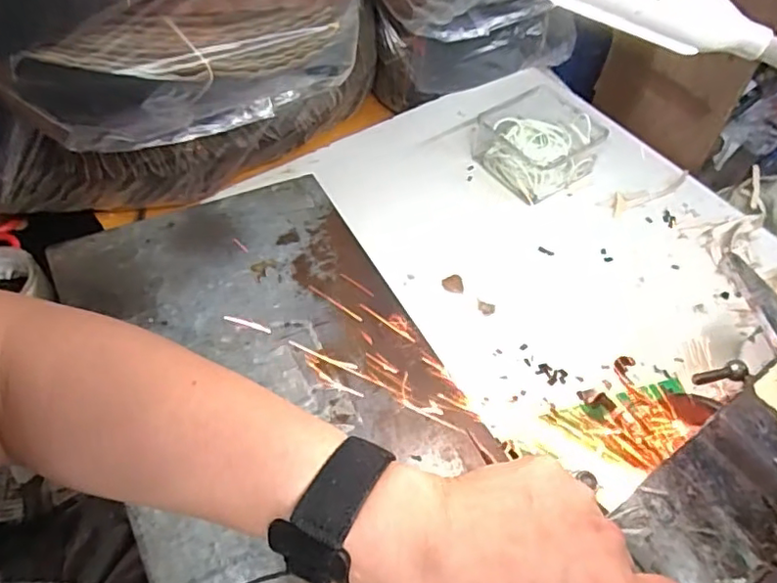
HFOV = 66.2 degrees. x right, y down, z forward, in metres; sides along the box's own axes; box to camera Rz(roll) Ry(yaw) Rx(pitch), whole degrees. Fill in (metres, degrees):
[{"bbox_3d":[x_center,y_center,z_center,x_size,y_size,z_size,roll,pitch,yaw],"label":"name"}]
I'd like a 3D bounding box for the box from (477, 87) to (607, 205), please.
[{"bbox_3d":[0.156,-0.159,0.625,0.115,0.050,0.115,-28,58,-21],"label":"box"}]

